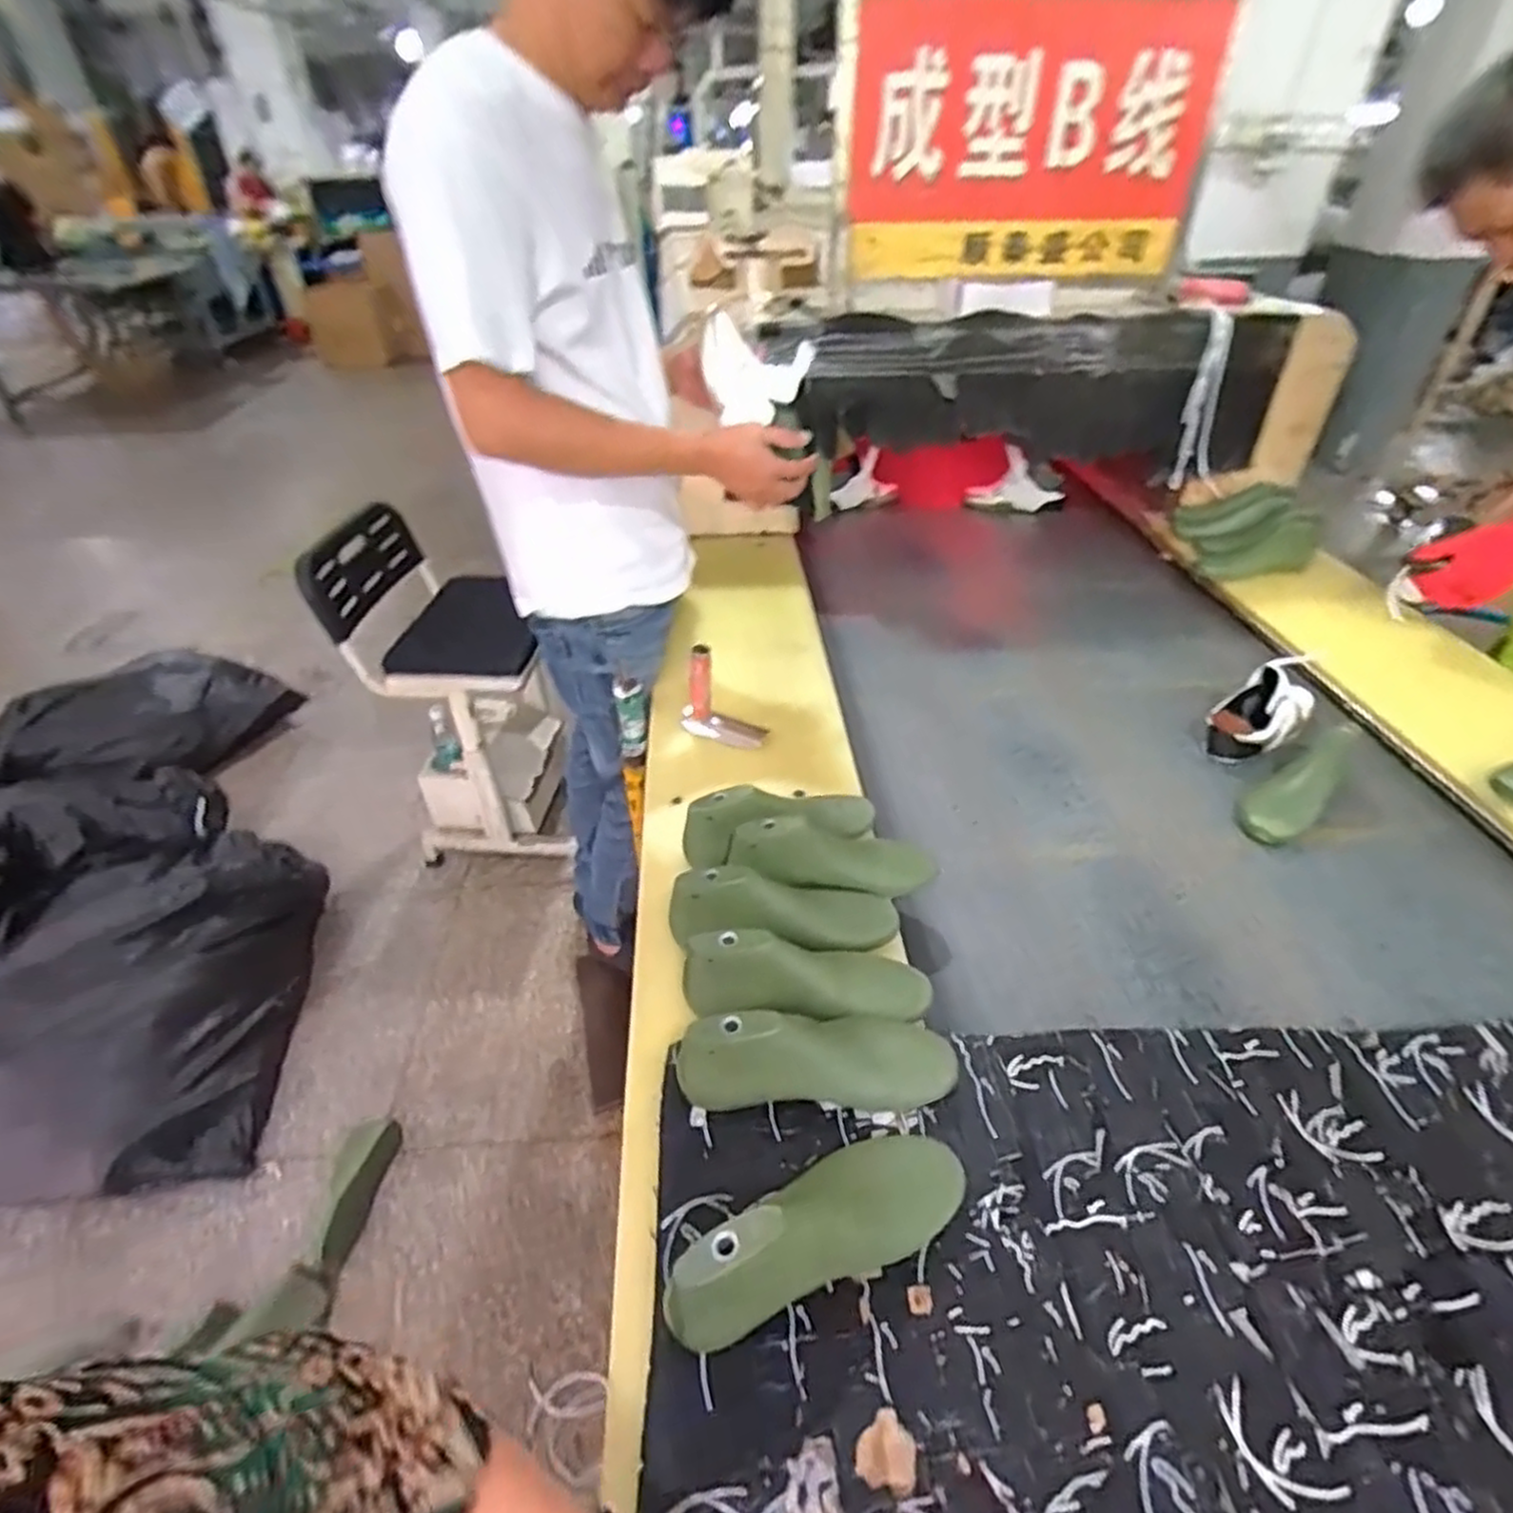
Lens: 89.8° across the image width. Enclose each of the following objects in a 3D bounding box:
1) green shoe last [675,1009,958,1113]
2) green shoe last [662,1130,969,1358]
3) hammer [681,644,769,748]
[{"bbox_3d":[0.051,0.245,0.628,0.226,0.090,0.077,5,37,-11],"label":"green shoe last"},{"bbox_3d":[0.042,0.315,0.524,0.221,0.090,0.076,-17,42,-17],"label":"green shoe last"},{"bbox_3d":[-0.048,-0.084,1.033,0.116,0.139,0.036,7,41,11],"label":"hammer"}]

